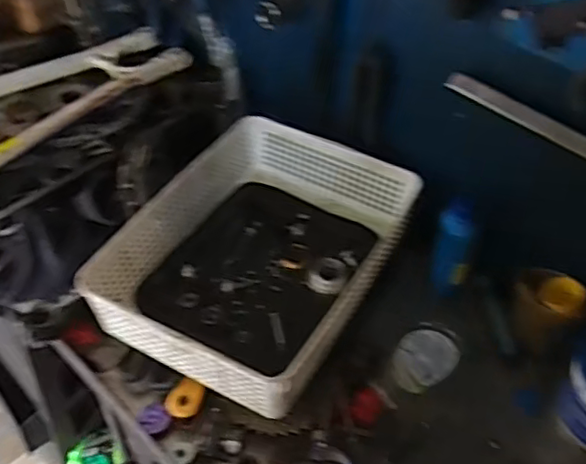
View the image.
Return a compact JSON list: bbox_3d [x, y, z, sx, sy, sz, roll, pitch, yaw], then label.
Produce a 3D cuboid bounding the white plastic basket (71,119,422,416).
[{"bbox_3d":[-0.033,0.020,0.701,0.244,0.082,0.330,24,50,20],"label":"white plastic basket"}]

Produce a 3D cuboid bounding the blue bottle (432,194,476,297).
[{"bbox_3d":[0.186,0.022,0.714,0.044,0.137,0.030,27,51,22],"label":"blue bottle"}]

